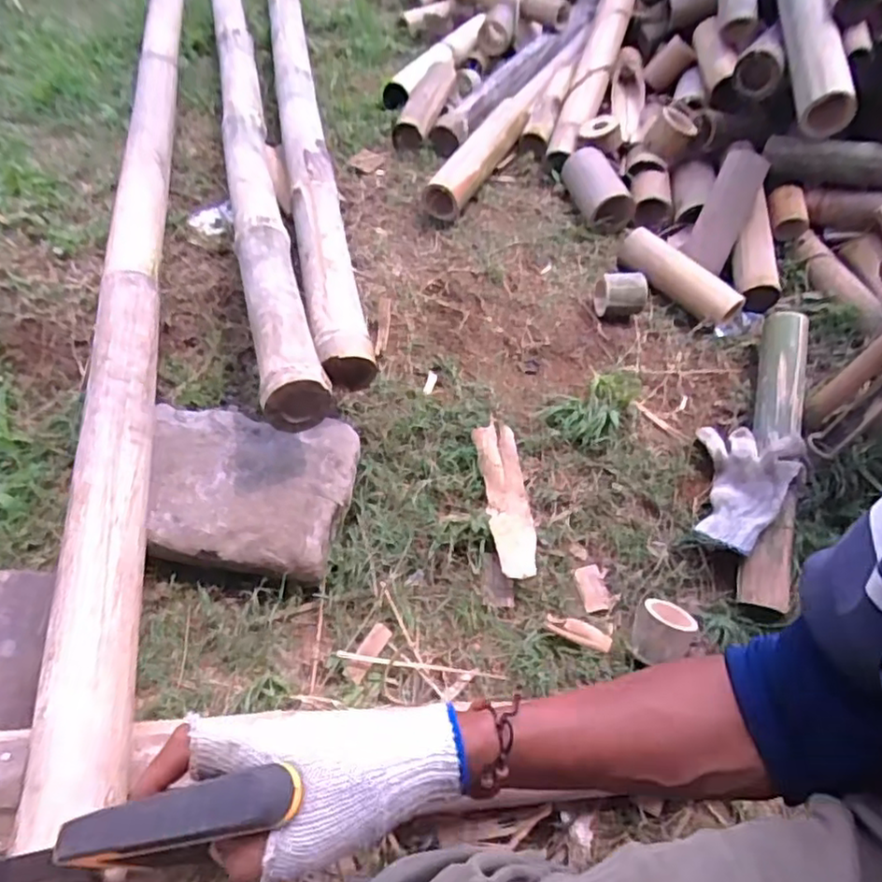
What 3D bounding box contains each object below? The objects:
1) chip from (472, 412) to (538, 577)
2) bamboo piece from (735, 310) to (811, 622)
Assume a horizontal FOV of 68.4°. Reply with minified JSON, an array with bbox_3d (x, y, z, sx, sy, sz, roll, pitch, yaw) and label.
[{"bbox_3d":[0.082,0.066,0.805,0.049,0.029,0.204,-5,66,-10],"label":"chip"},{"bbox_3d":[0.425,0.008,0.823,0.057,0.052,0.416,14,69,5],"label":"bamboo piece"}]

